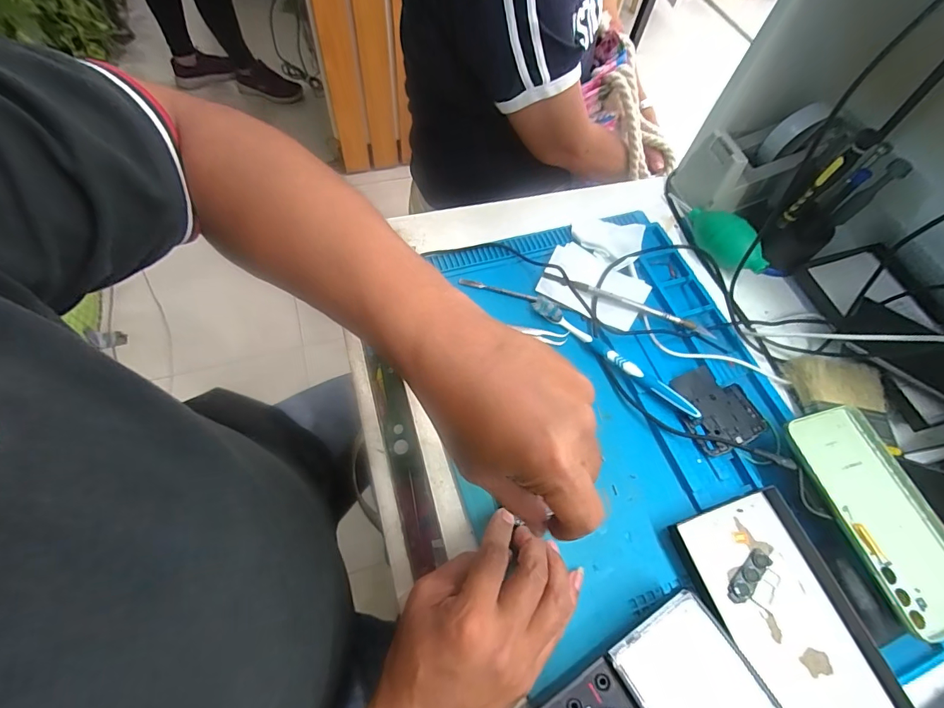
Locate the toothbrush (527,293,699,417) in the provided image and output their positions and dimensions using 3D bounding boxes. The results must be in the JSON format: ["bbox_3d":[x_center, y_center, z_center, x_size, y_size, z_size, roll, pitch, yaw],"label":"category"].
[{"bbox_3d":[0.133,0.001,0.416,0.182,0.014,0.016,39,66,15],"label":"toothbrush"}]

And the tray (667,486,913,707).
[{"bbox_3d":[0.237,0.199,0.325,0.104,0.013,0.170,-18,65,-11],"label":"tray"}]

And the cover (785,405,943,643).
[{"bbox_3d":[0.327,0.125,0.347,0.079,0.005,0.165,-11,63,-8],"label":"cover"}]

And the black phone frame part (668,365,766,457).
[{"bbox_3d":[0.225,0.049,0.403,0.069,0.007,0.076,-20,66,-15],"label":"black phone frame part"}]

